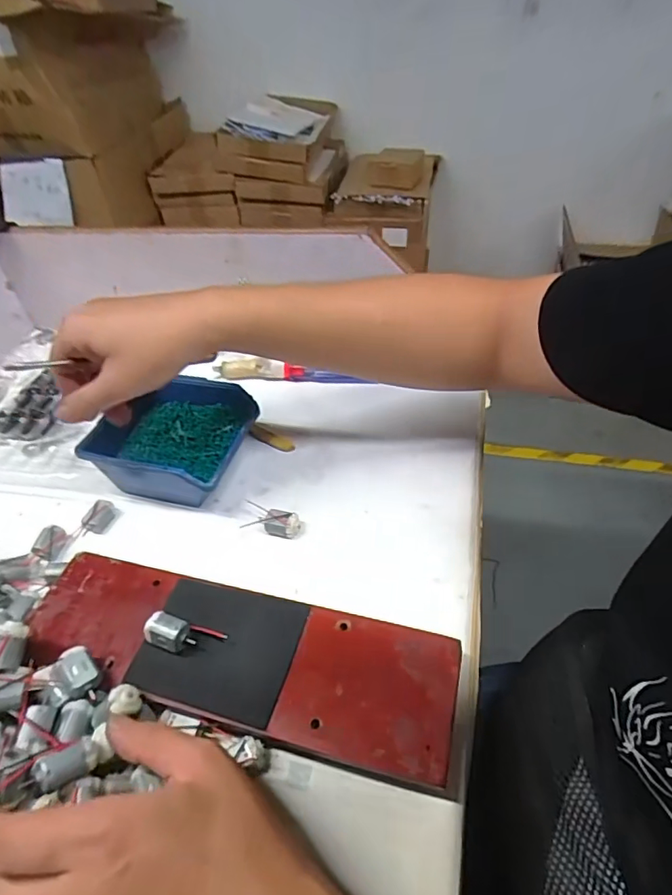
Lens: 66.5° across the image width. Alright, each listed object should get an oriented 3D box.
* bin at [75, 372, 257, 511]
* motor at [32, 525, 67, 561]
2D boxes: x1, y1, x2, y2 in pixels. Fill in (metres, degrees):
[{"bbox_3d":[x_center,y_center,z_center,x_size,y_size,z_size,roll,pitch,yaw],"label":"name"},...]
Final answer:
[{"bbox_3d":[-0.141,-0.003,0.463,0.124,0.061,0.116,10,48,16],"label":"bin"},{"bbox_3d":[-0.234,0.078,0.421,0.022,0.013,0.028,12,48,18],"label":"motor"}]

